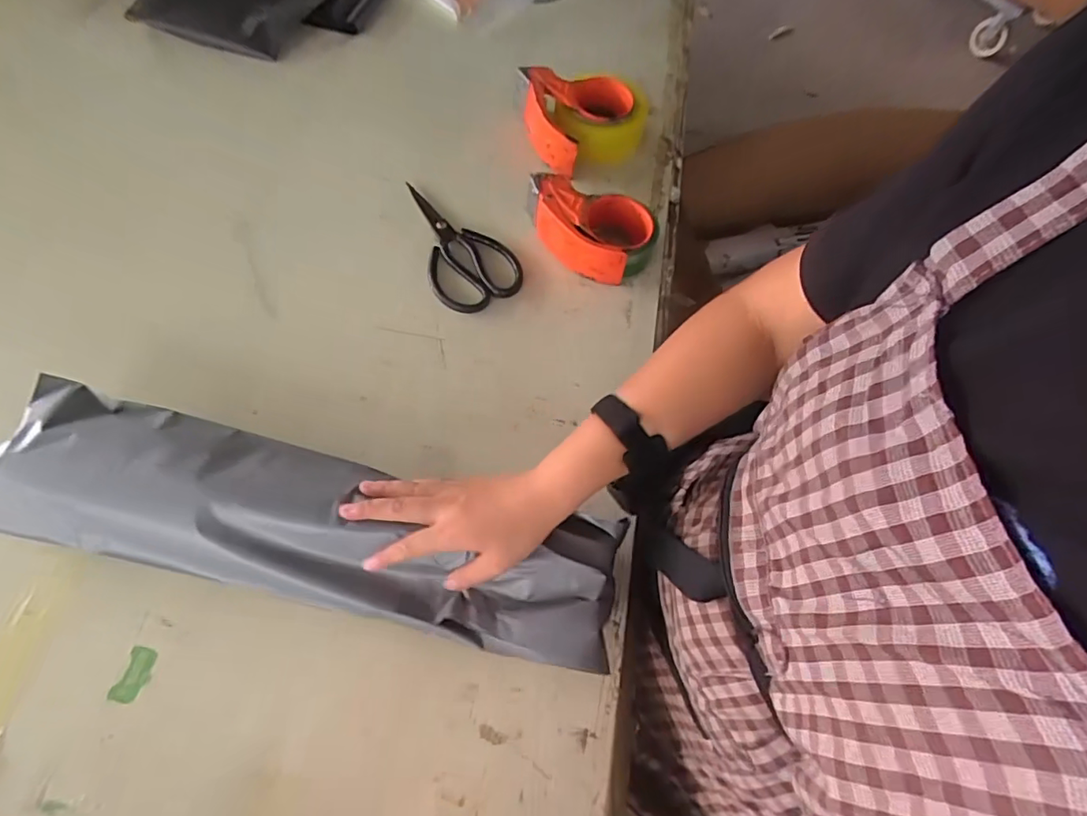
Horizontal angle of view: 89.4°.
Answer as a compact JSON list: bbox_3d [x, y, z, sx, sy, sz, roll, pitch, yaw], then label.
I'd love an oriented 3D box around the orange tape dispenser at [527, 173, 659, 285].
[{"bbox_3d":[0.050,-0.209,0.644,0.159,0.061,0.097,17,63,5],"label":"orange tape dispenser"}]

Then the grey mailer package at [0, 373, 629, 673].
[{"bbox_3d":[-0.205,0.099,0.469,0.526,0.051,0.129,15,63,2],"label":"grey mailer package"}]

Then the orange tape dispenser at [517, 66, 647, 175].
[{"bbox_3d":[0.060,-0.392,0.734,0.165,0.056,0.157,-16,65,-12],"label":"orange tape dispenser"}]

